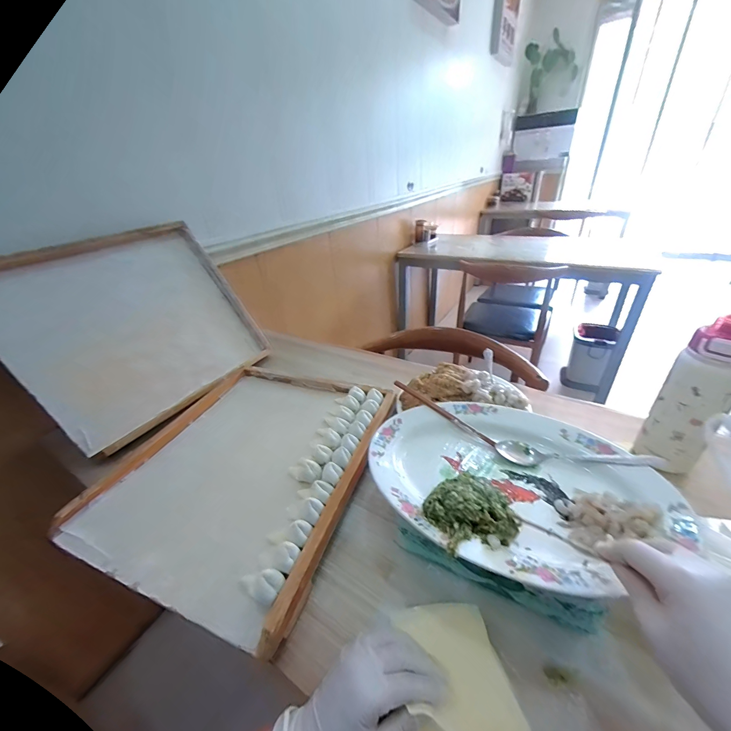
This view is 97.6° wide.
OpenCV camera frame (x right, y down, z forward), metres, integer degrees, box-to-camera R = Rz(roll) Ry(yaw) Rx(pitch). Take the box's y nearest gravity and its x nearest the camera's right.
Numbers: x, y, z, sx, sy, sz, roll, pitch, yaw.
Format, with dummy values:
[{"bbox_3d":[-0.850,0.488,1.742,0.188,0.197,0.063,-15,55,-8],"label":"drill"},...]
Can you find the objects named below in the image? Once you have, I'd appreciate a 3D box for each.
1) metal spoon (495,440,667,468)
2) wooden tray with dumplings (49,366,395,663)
[{"bbox_3d":[0.273,0.112,0.412,0.195,0.026,0.040,-1,33,9],"label":"metal spoon"},{"bbox_3d":[-0.200,0.163,0.566,0.406,0.063,0.438,9,35,22],"label":"wooden tray with dumplings"}]

